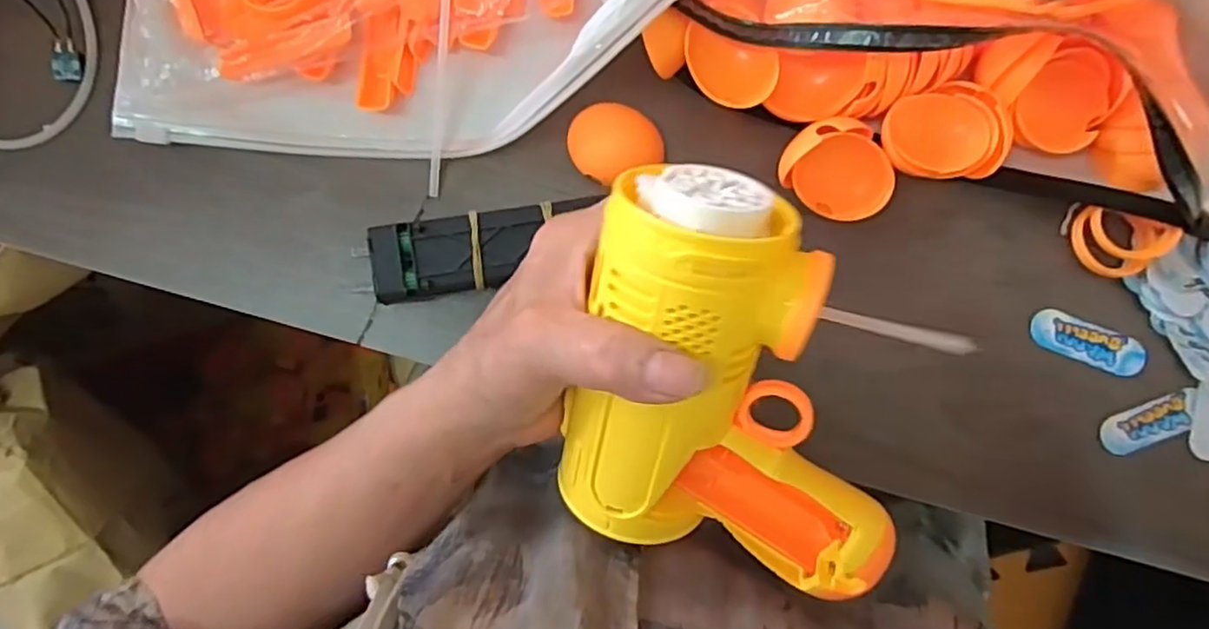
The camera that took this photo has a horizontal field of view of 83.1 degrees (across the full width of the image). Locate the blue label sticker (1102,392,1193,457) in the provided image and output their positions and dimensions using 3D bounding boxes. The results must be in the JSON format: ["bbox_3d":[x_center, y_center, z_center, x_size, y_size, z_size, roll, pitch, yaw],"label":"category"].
[{"bbox_3d":[0.244,0.050,0.306,0.043,0.004,0.017,-22,80,0],"label":"blue label sticker"}]

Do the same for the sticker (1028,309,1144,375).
[{"bbox_3d":[0.218,0.012,0.307,0.050,0.004,0.019,20,88,1],"label":"sticker"}]

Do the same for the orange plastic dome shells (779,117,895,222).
[{"bbox_3d":[0.102,-0.063,0.294,0.048,0.025,0.035,27,88,1],"label":"orange plastic dome shells"}]

